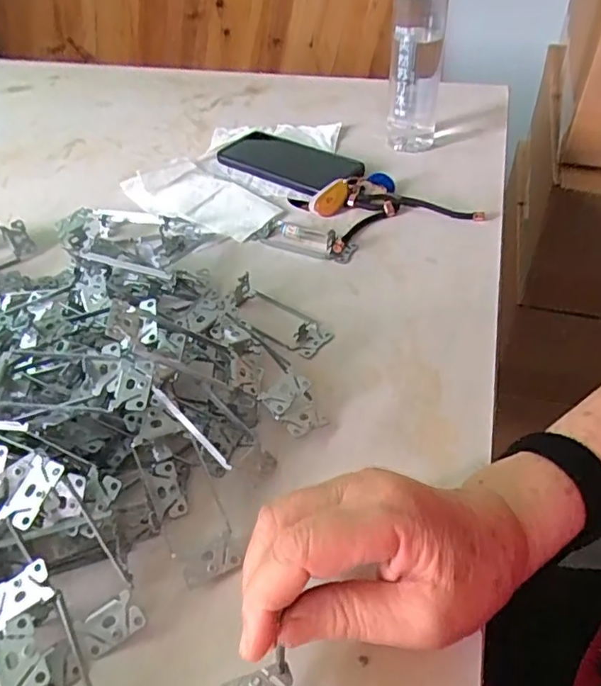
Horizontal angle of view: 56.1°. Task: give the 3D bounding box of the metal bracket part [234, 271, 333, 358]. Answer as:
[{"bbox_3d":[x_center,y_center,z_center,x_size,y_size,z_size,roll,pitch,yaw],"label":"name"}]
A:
[{"bbox_3d":[-0.019,-0.024,0.456,0.093,0.020,0.040,27,51,26],"label":"metal bracket part"}]

